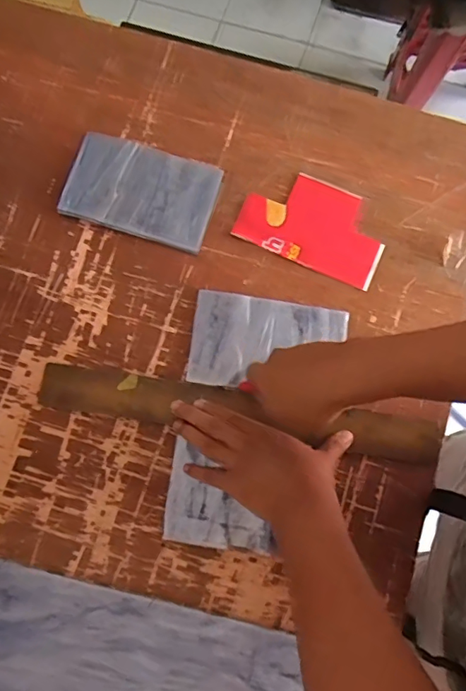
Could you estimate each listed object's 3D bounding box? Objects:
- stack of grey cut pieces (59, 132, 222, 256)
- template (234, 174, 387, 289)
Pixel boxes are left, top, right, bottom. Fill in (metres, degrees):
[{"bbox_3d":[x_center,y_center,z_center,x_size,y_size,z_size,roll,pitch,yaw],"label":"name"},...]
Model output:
[{"bbox_3d":[-0.105,-0.181,0.588,0.166,0.019,0.107,17,80,3],"label":"stack of grey cut pieces"},{"bbox_3d":[0.096,-0.145,0.593,0.168,0.004,0.106,23,80,4],"label":"template"}]

